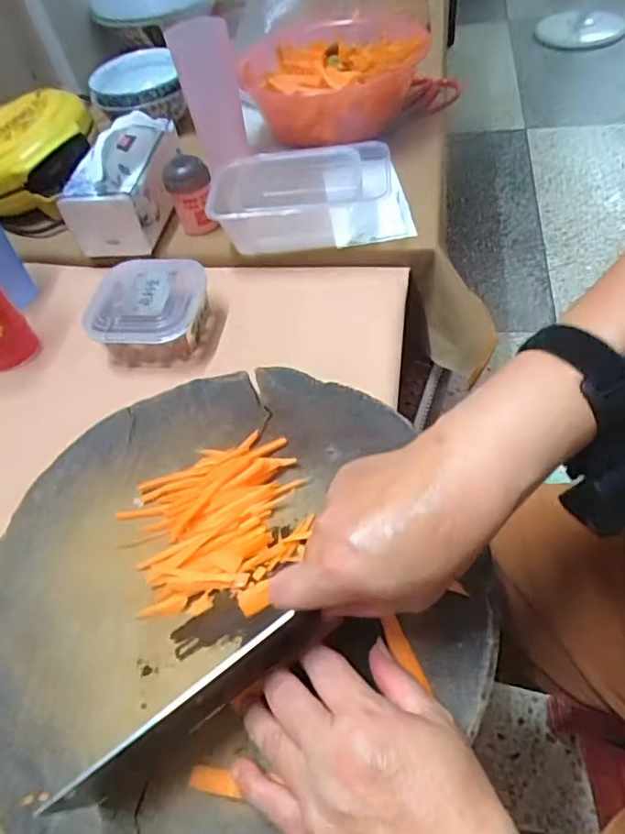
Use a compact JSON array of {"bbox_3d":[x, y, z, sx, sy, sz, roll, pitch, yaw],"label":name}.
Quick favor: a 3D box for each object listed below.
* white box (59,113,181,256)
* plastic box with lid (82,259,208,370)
[{"bbox_3d":[-0.221,-0.279,0.646,0.093,0.116,0.147,1,52,10],"label":"white box"},{"bbox_3d":[-0.166,-0.103,0.568,0.108,0.064,0.106,-4,52,7],"label":"plastic box with lid"}]

